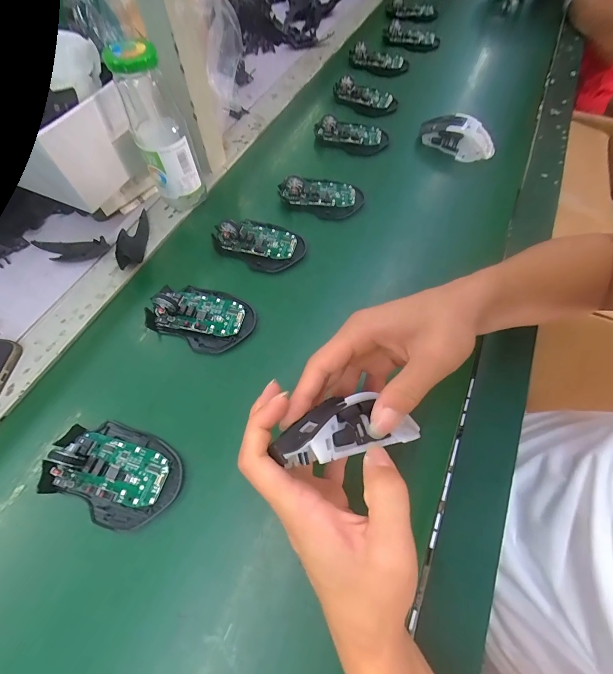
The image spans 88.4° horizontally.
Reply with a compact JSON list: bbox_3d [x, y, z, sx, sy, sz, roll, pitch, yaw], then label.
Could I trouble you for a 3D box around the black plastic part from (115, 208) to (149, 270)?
[{"bbox_3d":[-0.220,-0.123,0.395,0.032,0.015,0.095,-5,64,-3],"label":"black plastic part"}]

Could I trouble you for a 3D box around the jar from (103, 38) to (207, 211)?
[{"bbox_3d":[-0.170,-0.236,0.370,0.054,0.163,0.066,-22,66,-11],"label":"jar"}]

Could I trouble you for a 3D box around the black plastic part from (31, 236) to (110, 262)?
[{"bbox_3d":[-0.295,-0.111,0.389,0.099,0.016,0.030,2,64,0],"label":"black plastic part"}]

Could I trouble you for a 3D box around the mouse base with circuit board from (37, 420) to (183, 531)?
[{"bbox_3d":[-0.168,0.114,0.270,0.112,0.033,0.073,23,66,10],"label":"mouse base with circuit board"}]

